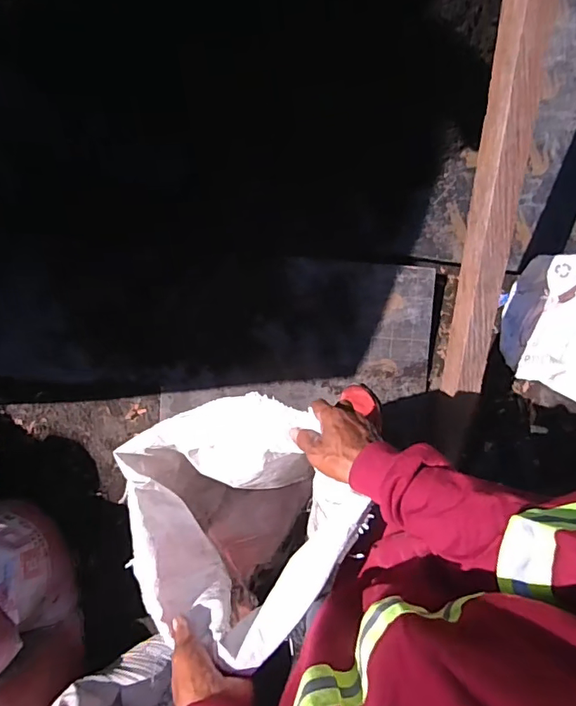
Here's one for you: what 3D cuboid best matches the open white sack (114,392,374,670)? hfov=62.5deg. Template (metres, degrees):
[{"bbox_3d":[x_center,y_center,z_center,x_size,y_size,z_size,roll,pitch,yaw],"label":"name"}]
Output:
[{"bbox_3d":[-0.042,0.219,0.712,0.282,0.451,0.327,-26,89,3],"label":"open white sack"}]

